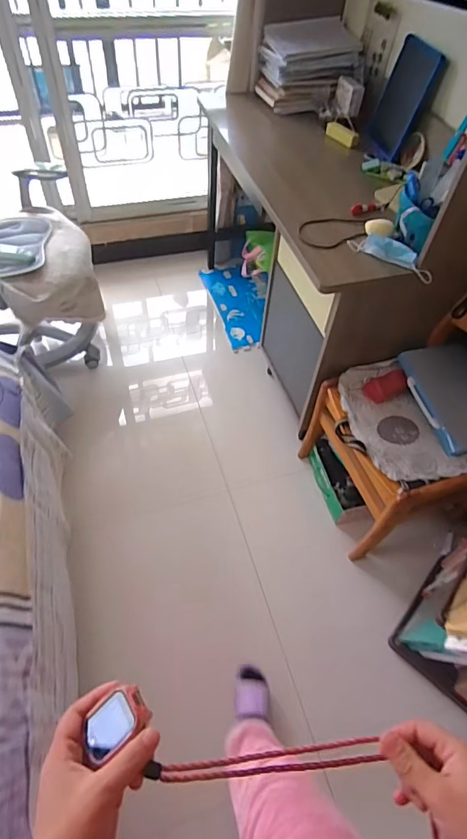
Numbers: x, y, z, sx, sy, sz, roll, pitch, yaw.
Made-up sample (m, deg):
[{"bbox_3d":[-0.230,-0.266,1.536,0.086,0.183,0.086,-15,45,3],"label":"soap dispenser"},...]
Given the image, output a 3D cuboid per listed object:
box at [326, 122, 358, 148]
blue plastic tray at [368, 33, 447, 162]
[{"bbox_3d":[0.380,-0.996,1.561,0.029,0.041,0.137,-31,62,-24],"label":"box"},{"bbox_3d":[0.543,-1.022,1.436,0.030,0.305,0.203,-7,54,-20],"label":"blue plastic tray"}]

